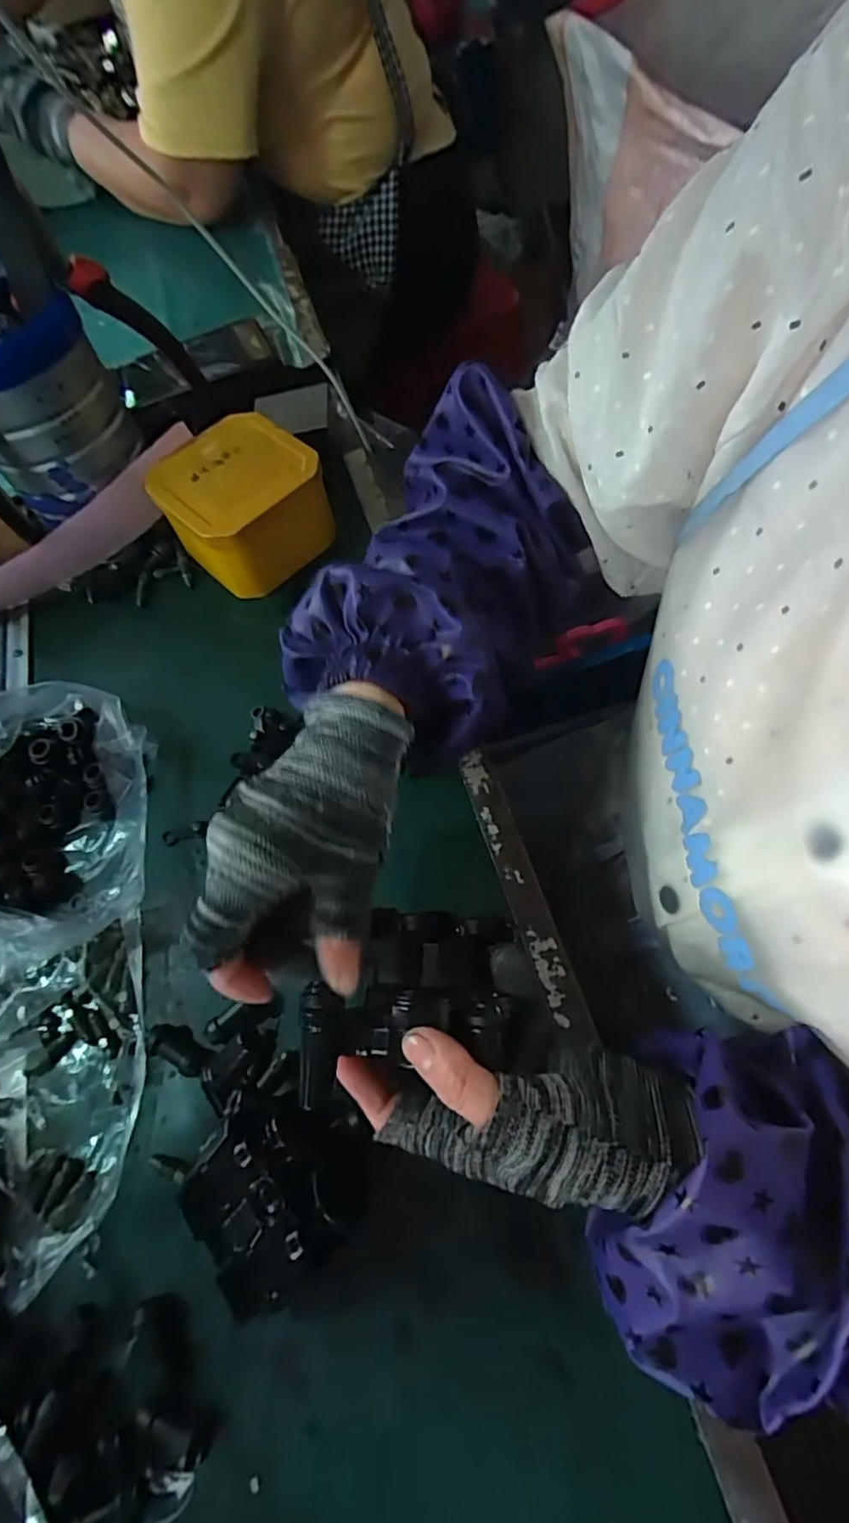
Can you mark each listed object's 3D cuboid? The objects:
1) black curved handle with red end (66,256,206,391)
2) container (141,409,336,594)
[{"bbox_3d":[-0.190,-0.294,0.423,0.019,0.114,0.017,26,98,16],"label":"black curved handle with red end"},{"bbox_3d":[-0.128,-0.181,0.444,0.102,0.066,0.104,-35,67,-13],"label":"container"}]

